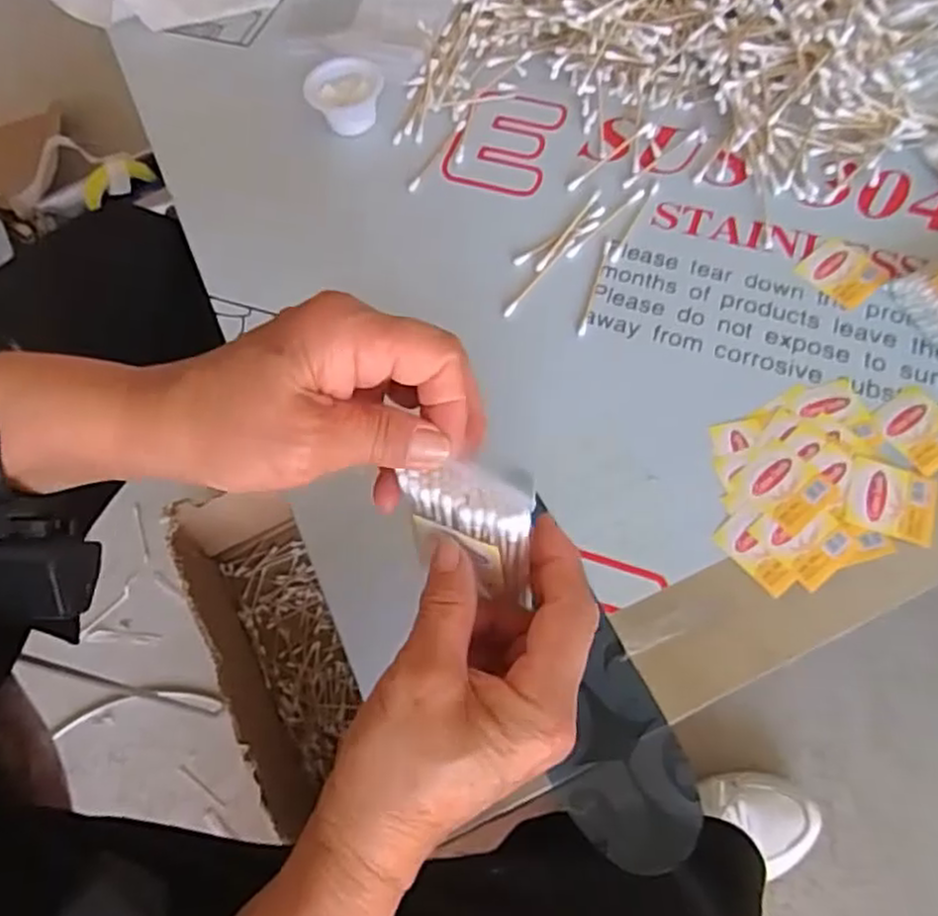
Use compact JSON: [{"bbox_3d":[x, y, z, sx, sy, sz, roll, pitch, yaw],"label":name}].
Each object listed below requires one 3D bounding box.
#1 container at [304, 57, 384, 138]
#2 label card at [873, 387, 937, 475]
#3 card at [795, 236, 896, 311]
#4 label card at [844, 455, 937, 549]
[{"bbox_3d":[-0.086,-0.258,0.515,0.052,0.026,0.053,1,64,4],"label":"container"},{"bbox_3d":[0.247,-0.017,0.395,0.041,0.004,0.044,-36,67,-14],"label":"label card"},{"bbox_3d":[0.229,-0.114,0.443,0.041,0.004,0.044,-40,68,-15],"label":"card"},{"bbox_3d":[0.220,0.022,0.379,0.043,0.004,0.041,17,66,11],"label":"label card"}]

